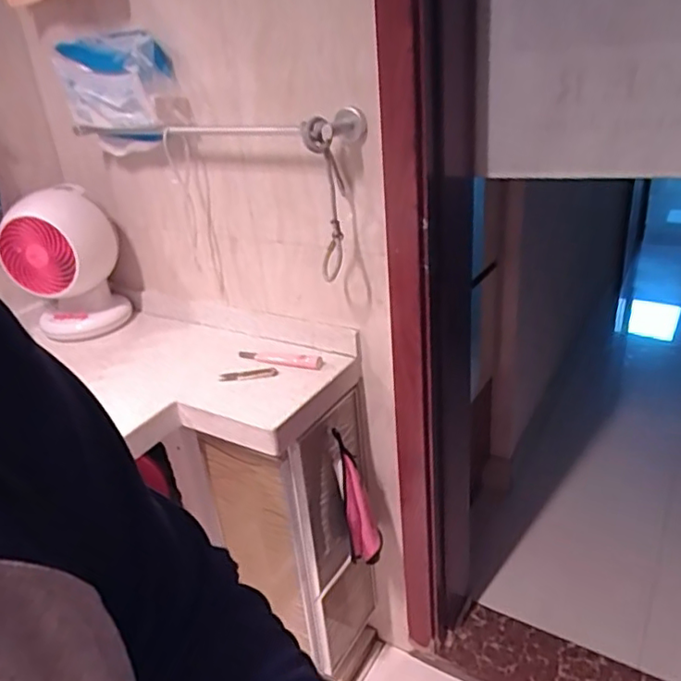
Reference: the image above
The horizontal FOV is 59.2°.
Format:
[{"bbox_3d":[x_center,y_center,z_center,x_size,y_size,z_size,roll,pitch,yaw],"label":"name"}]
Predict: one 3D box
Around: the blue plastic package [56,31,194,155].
[{"bbox_3d":[-0.353,-0.401,0.982,0.206,0.176,0.078,10,30,26],"label":"blue plastic package"}]

